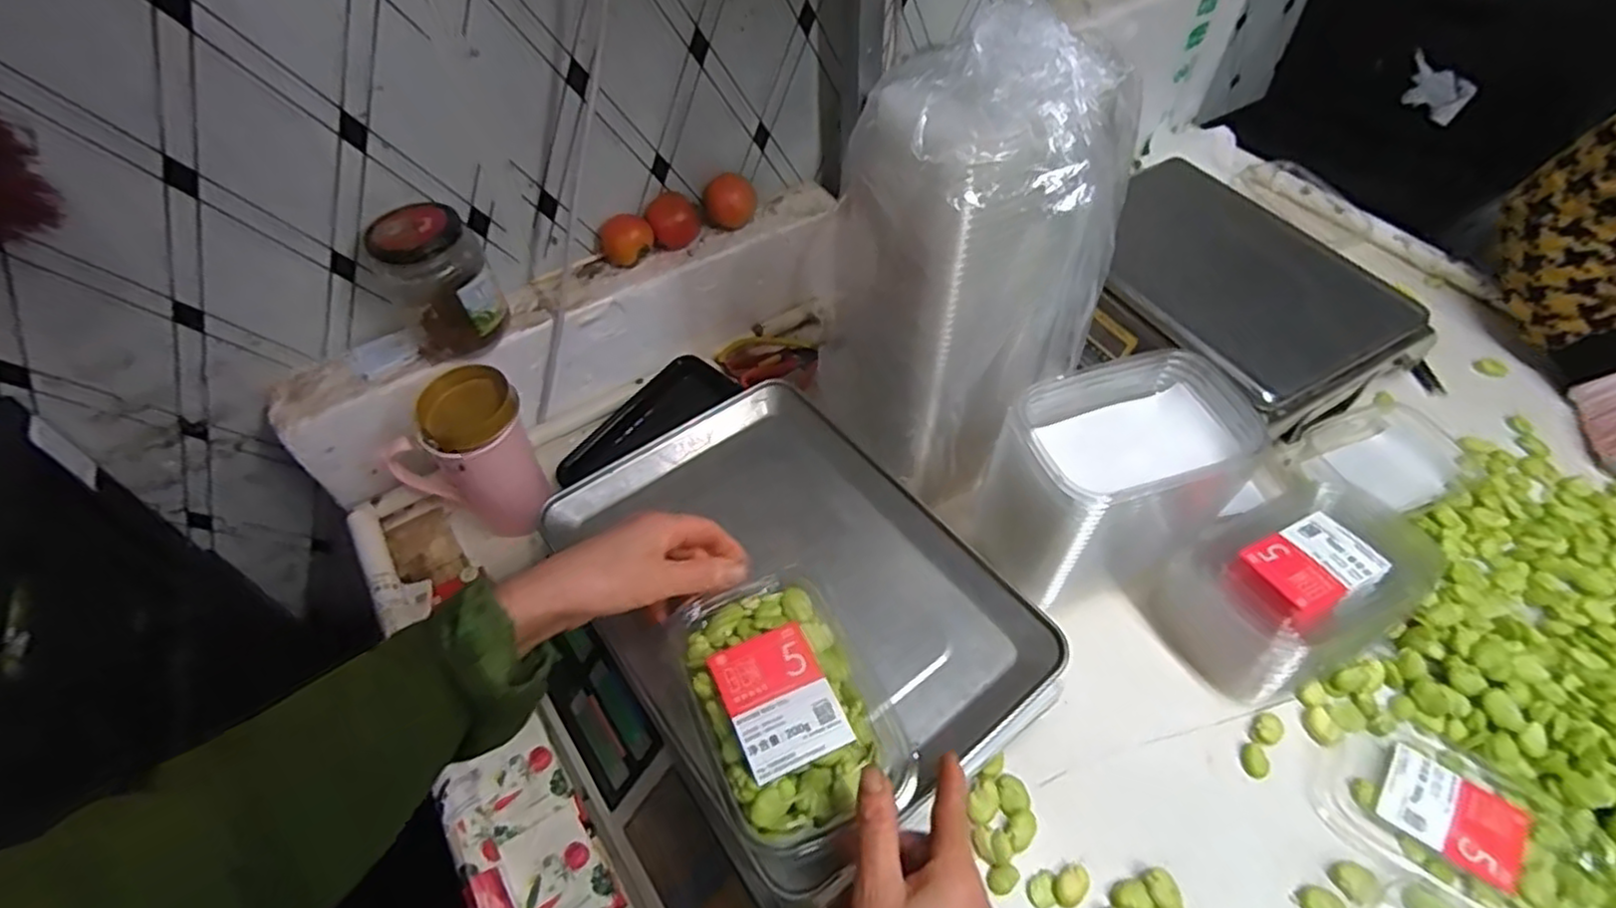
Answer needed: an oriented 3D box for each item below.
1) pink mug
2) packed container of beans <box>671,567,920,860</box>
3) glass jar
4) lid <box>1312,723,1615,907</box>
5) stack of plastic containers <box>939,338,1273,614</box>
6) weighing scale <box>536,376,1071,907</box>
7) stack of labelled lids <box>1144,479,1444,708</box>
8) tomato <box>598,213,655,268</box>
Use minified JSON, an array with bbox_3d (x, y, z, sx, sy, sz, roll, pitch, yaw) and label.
[{"bbox_3d":[-0.282,0.008,0.593,0.107,0.113,0.087,-38,61,-24],"label":"pink mug"},{"bbox_3d":[-0.013,0.150,0.426,0.108,0.037,0.156,-24,56,-16],"label":"packed container of beans"},{"bbox_3d":[-0.312,-0.143,0.597,0.082,0.114,0.073,-29,57,-19],"label":"glass jar"},{"bbox_3d":[0.460,0.259,0.490,0.160,0.014,0.112,34,60,24],"label":"lid"},{"bbox_3d":[0.237,0.023,0.557,0.173,0.161,0.110,-16,54,-11],"label":"stack of plastic containers"},{"bbox_3d":[-0.045,0.139,0.525,0.309,0.127,0.327,-32,59,-21],"label":"weighing scale"},{"bbox_3d":[0.391,0.103,0.558,0.182,0.092,0.121,-21,55,-15],"label":"stack of labelled lids"},{"bbox_3d":[-0.179,-0.210,0.693,0.048,0.041,0.037,-24,56,-16],"label":"tomato"}]

